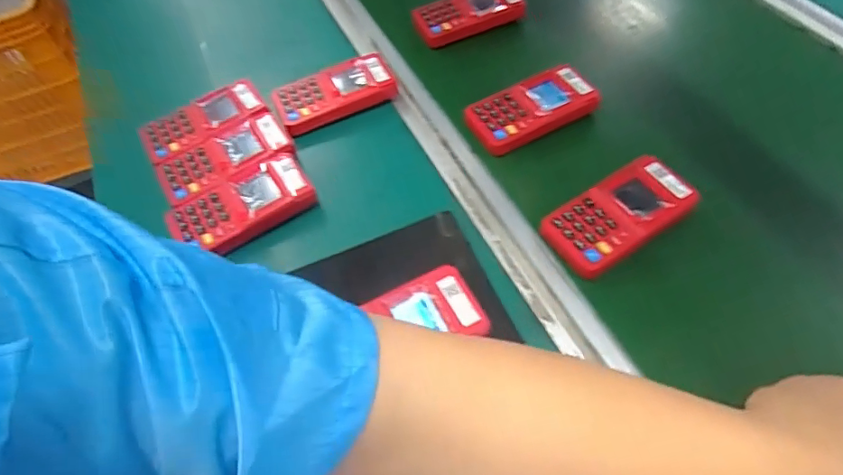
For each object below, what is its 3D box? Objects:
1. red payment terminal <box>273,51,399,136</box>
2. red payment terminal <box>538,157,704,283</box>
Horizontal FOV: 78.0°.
[{"bbox_3d":[-0.089,-0.151,0.544,0.123,0.023,0.059,-24,59,-12],"label":"red payment terminal"},{"bbox_3d":[0.166,-0.018,0.437,0.125,0.026,0.063,-29,60,-15],"label":"red payment terminal"}]

